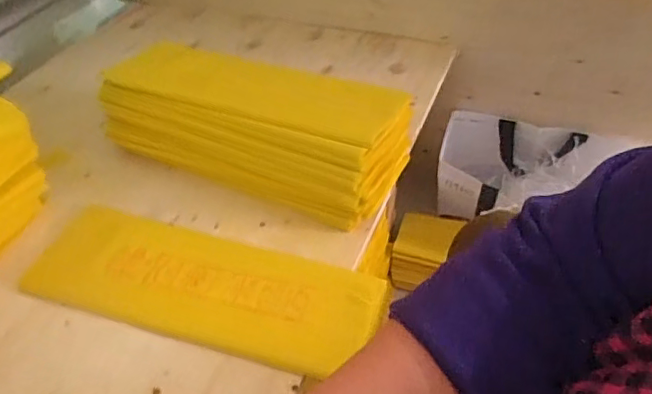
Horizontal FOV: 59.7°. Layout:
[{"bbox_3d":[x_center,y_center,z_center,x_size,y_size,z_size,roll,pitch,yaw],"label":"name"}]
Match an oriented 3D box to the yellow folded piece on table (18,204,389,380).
[{"bbox_3d":[-0.126,0.087,0.566,0.350,0.022,0.120,12,44,17],"label":"yellow folded piece on table"}]

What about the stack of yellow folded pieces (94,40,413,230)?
[{"bbox_3d":[-0.091,-0.082,0.661,0.363,0.118,0.133,15,45,19],"label":"stack of yellow folded pieces"}]

